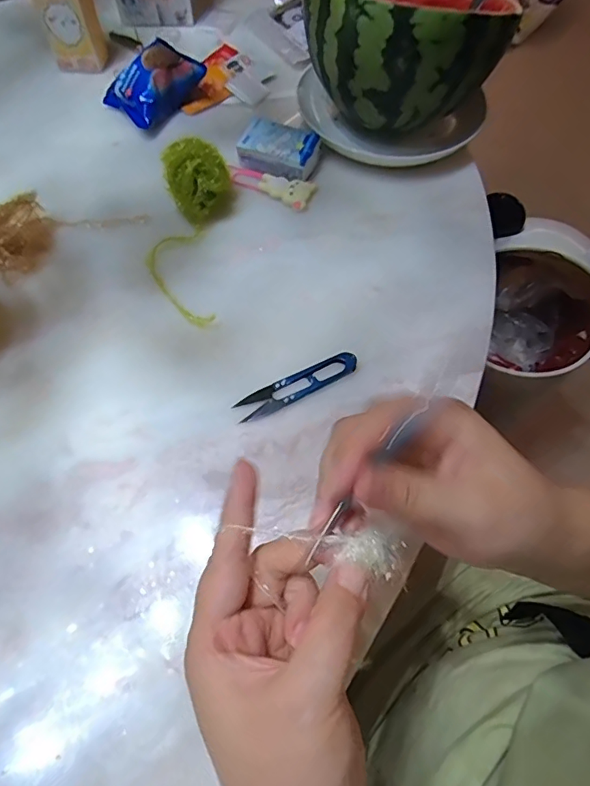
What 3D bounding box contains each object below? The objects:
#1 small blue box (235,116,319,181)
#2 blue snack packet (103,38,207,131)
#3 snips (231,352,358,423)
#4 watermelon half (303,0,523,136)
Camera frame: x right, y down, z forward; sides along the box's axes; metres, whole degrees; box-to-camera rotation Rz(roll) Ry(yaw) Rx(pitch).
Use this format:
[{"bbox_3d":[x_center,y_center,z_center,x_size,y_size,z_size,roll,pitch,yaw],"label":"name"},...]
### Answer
[{"bbox_3d":[-0.016,-0.247,0.500,0.077,0.026,0.055,18,63,8],"label":"small blue box"},{"bbox_3d":[-0.154,-0.337,0.534,0.088,0.046,0.079,-40,70,-20],"label":"blue snack packet"},{"bbox_3d":[0.003,-0.007,0.384,0.101,0.007,0.020,-23,65,-13],"label":"snips"},{"bbox_3d":[0.107,-0.348,0.471,0.175,0.104,0.180,10,62,4],"label":"watermelon half"}]

